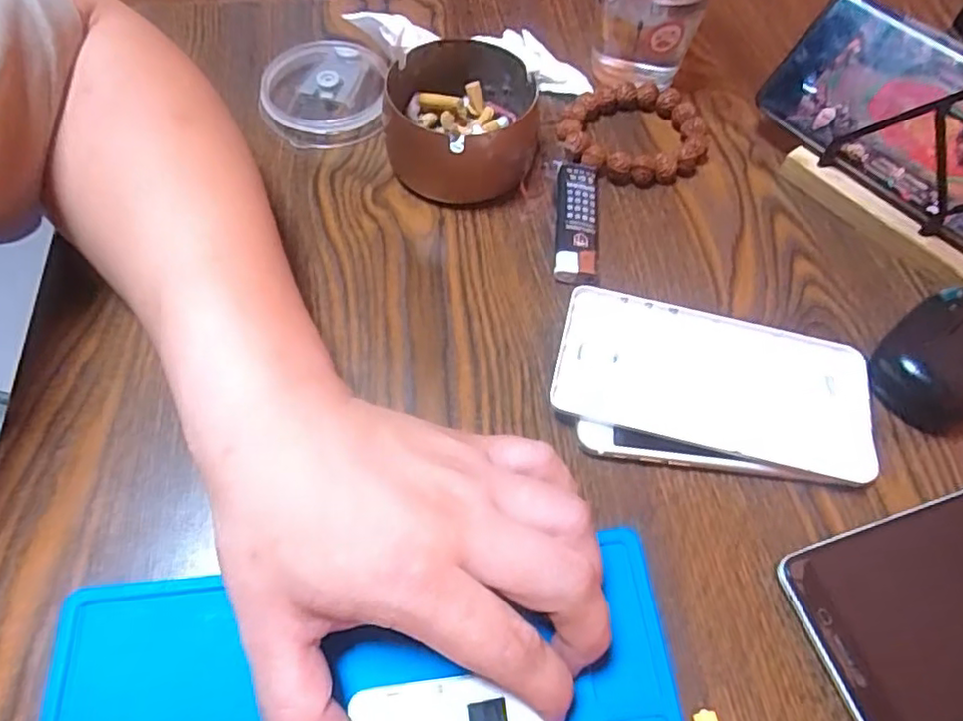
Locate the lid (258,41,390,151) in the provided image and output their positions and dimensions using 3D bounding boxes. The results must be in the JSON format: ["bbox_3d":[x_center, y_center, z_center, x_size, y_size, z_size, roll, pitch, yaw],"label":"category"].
[{"bbox_3d":[-0.097,-0.166,0.397,0.075,0.018,0.078,-5,60,-5],"label":"lid"}]

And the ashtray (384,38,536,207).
[{"bbox_3d":[-0.011,-0.136,0.367,0.087,0.046,0.086,1,59,-2],"label":"ashtray"}]

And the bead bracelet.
[{"bbox_3d":[0.093,-0.141,0.391,0.089,0.016,0.077,7,59,2],"label":"bead bracelet"}]

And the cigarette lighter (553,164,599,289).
[{"bbox_3d":[0.053,-0.076,0.353,0.023,0.012,0.084,6,59,1],"label":"cigarette lighter"}]

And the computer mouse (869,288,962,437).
[{"bbox_3d":[0.232,-0.002,0.313,0.084,0.027,0.053,-36,67,-21],"label":"computer mouse"}]

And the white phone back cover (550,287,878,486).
[{"bbox_3d":[0.109,0.012,0.303,0.144,0.014,0.071,13,60,5],"label":"white phone back cover"}]

